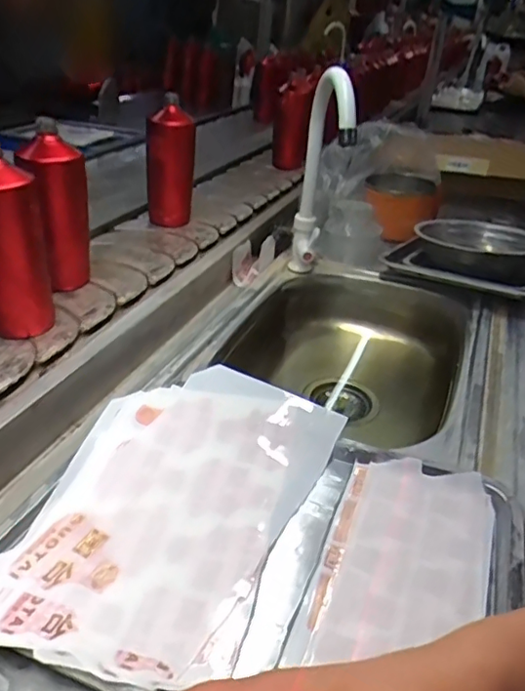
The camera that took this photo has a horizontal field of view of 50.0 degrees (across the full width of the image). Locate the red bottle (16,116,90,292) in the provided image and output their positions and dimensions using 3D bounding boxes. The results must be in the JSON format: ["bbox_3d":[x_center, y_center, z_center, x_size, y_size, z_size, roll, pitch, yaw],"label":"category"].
[{"bbox_3d":[-0.273,-0.177,0.742,0.065,0.205,0.079,32,41,29],"label":"red bottle"}]

